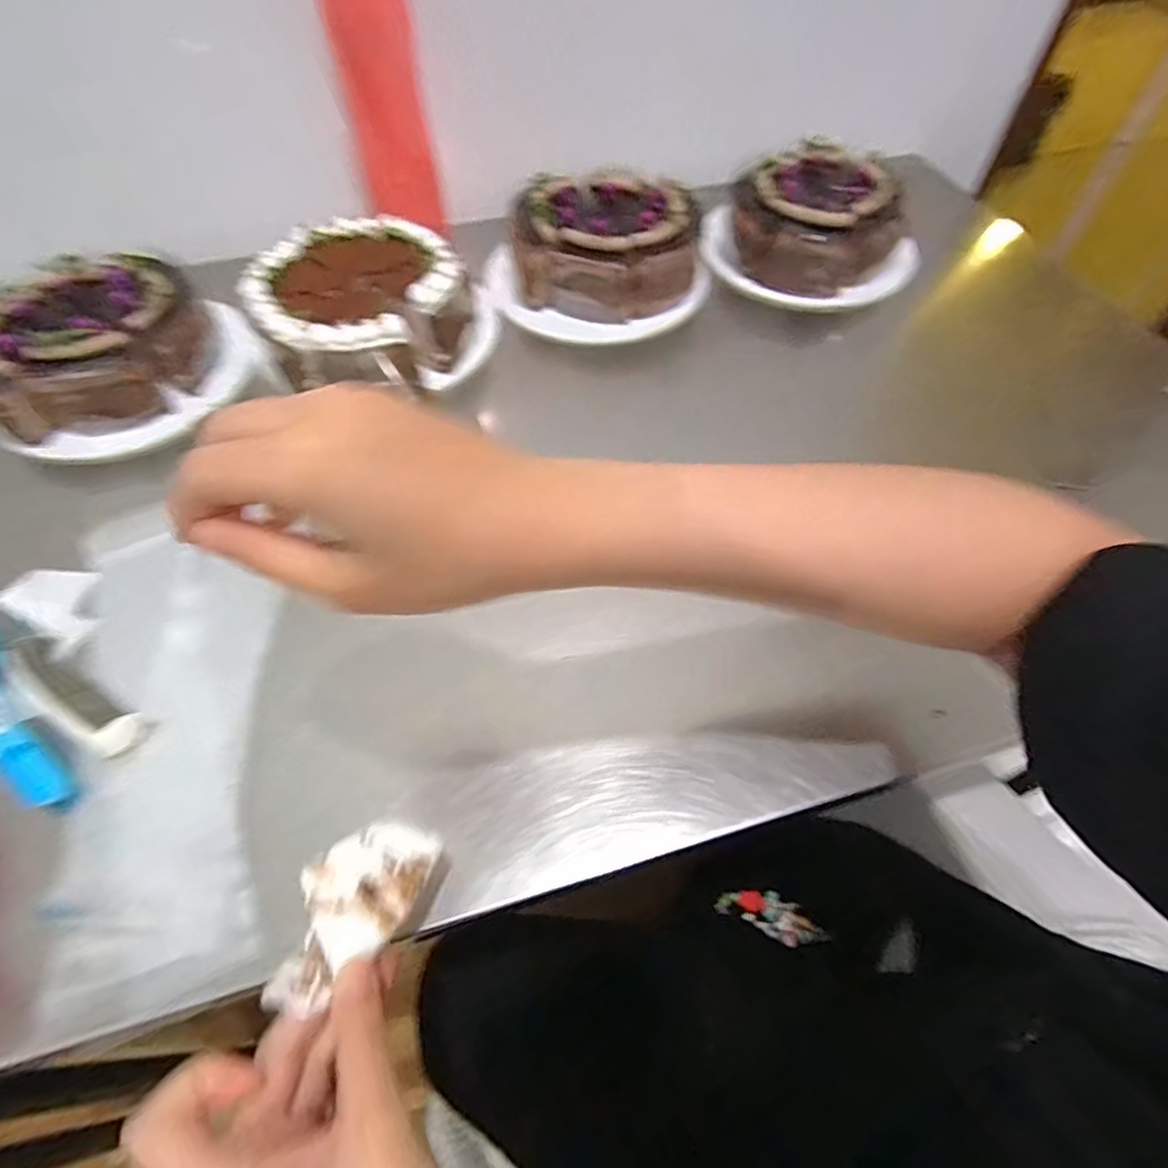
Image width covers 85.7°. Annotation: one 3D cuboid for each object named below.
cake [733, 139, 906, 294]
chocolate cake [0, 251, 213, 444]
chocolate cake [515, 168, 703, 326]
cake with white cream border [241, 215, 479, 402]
[{"bbox_3d":[0.233,-0.361,0.619,0.155,0.062,0.168,37,64,22],"label":"cake"},{"bbox_3d":[-0.396,-0.201,0.517,0.144,0.068,0.154,0,57,0],"label":"chocolate cake"},{"bbox_3d":[0.023,-0.321,0.595,0.179,0.065,0.142,-6,57,-4],"label":"chocolate cake"},{"bbox_3d":[-0.189,-0.242,0.542,0.169,0.064,0.166,-28,61,-17],"label":"cake with white cream border"}]

